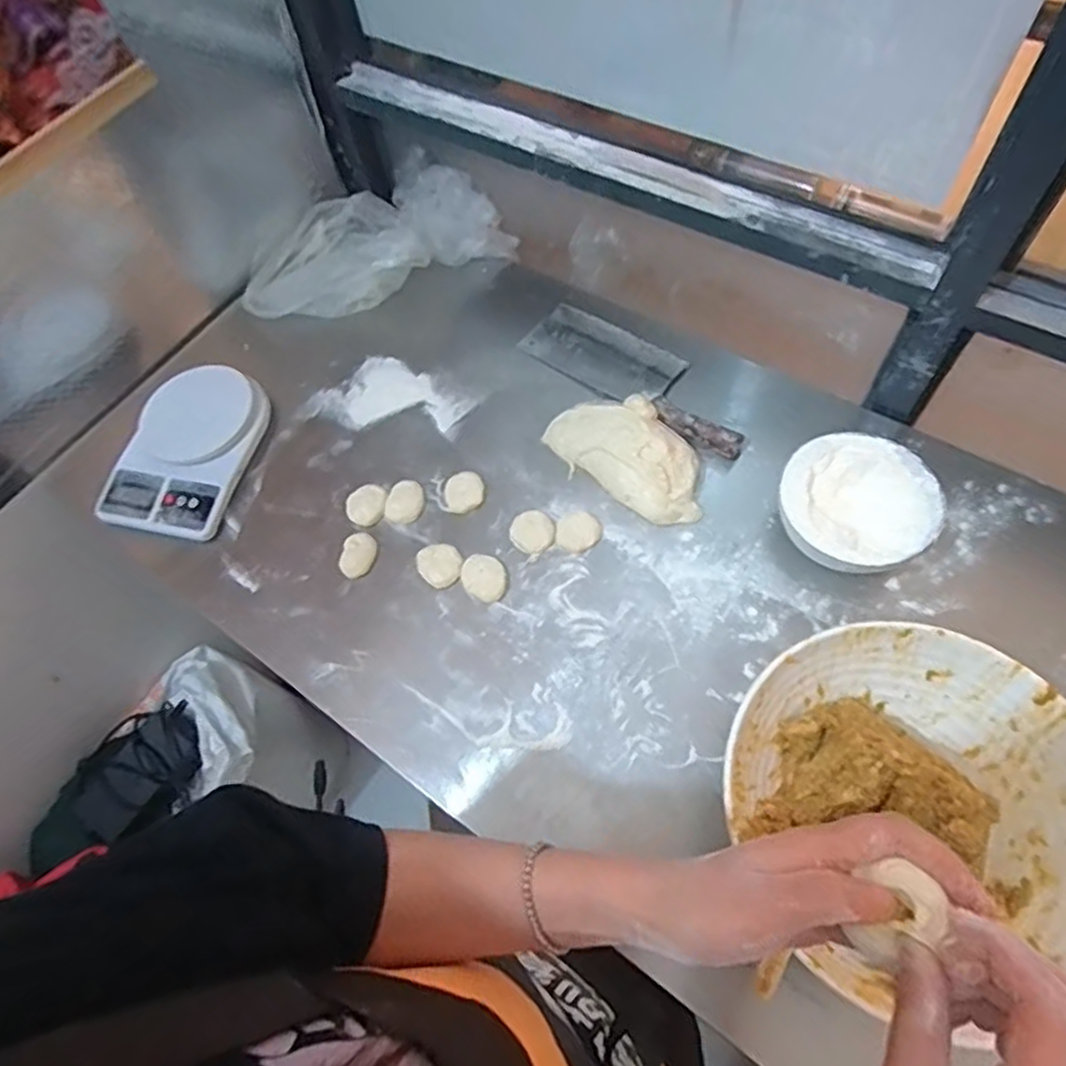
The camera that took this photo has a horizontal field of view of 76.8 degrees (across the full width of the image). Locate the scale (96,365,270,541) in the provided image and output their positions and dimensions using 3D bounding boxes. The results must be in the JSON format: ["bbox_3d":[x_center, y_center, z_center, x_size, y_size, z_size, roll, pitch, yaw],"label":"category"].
[{"bbox_3d":[-0.404,-0.100,0.799,0.150,0.042,0.218,8,64,11],"label":"scale"}]

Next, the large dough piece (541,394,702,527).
[{"bbox_3d":[0.104,-0.090,0.723,0.193,0.045,0.105,33,71,21],"label":"large dough piece"}]

